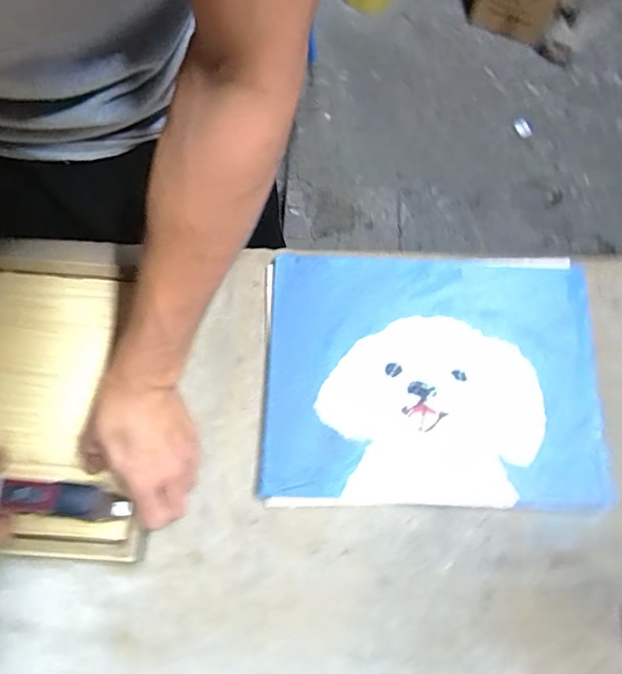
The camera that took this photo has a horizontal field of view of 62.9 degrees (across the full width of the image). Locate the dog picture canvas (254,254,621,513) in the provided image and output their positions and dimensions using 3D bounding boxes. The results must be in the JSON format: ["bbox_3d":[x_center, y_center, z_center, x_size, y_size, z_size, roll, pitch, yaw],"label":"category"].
[{"bbox_3d":[0.109,0.034,0.466,0.302,0.019,0.229,1,73,-2],"label":"dog picture canvas"}]

